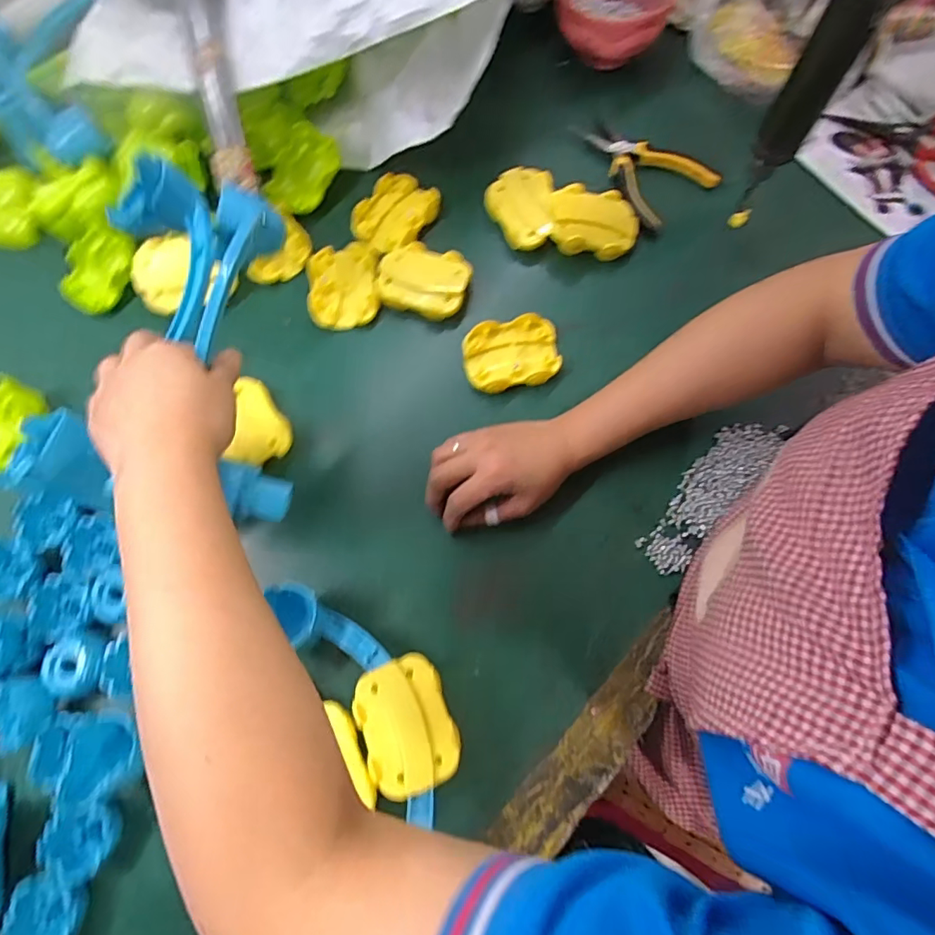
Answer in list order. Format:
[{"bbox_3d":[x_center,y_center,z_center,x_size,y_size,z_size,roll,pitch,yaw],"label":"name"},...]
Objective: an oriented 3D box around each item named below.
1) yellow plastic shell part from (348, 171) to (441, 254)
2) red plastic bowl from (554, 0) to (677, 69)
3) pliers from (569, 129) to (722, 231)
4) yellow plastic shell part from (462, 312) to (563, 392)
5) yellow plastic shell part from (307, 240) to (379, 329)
[{"bbox_3d":[-0.073,-0.264,0.542,0.066,0.023,0.090,34,78,12],"label":"yellow plastic shell part"},{"bbox_3d":[0.156,-0.495,0.568,0.123,0.061,0.139,15,75,7],"label":"red plastic bowl"},{"bbox_3d":[0.175,-0.314,0.538,0.096,0.010,0.141,-38,75,-9],"label":"pliers"},{"bbox_3d":[0.041,-0.107,0.491,0.088,0.017,0.065,-11,73,-1],"label":"yellow plastic shell part"},{"bbox_3d":[-0.122,-0.180,0.514,0.066,0.014,0.087,-2,74,-2],"label":"yellow plastic shell part"}]

